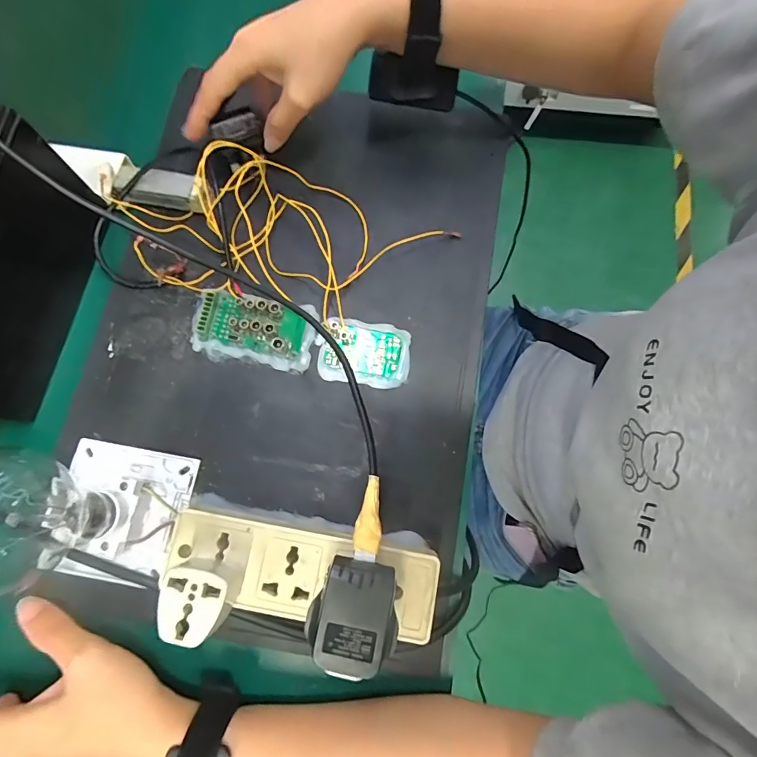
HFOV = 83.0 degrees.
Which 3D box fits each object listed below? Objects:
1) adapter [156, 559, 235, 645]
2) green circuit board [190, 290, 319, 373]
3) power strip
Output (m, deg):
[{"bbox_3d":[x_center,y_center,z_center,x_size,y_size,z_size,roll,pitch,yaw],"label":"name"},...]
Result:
[{"bbox_3d":[-0.105,0.128,0.249,0.036,0.031,0.035,15,77,2],"label":"adapter"},{"bbox_3d":[-0.096,-0.039,0.322,0.092,0.018,0.053,9,77,1],"label":"green circuit board"},{"bbox_3d":[-0.048,0.124,0.280,0.167,0.031,0.052,10,77,1],"label":"power strip"}]

